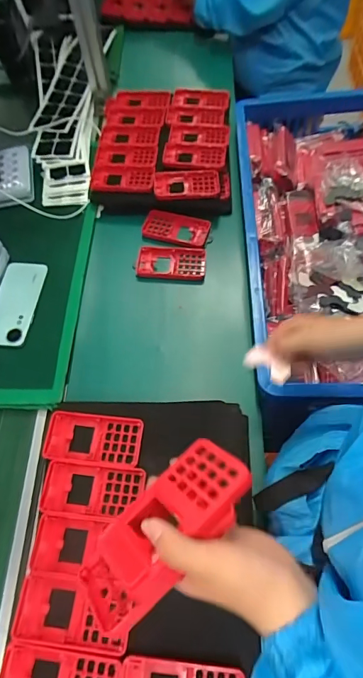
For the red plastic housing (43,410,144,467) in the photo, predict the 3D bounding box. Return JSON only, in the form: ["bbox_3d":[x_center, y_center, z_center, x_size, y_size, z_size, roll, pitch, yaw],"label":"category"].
[{"bbox_3d":[-0.114,0.131,0.518,0.123,0.016,0.063,4,62,4],"label":"red plastic housing"}]

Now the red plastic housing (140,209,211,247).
[{"bbox_3d":[-0.011,-0.211,0.756,0.124,0.018,0.063,10,63,8],"label":"red plastic housing"}]

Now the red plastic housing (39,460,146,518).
[{"bbox_3d":[-0.112,0.188,0.492,0.125,0.016,0.060,4,62,5],"label":"red plastic housing"}]

